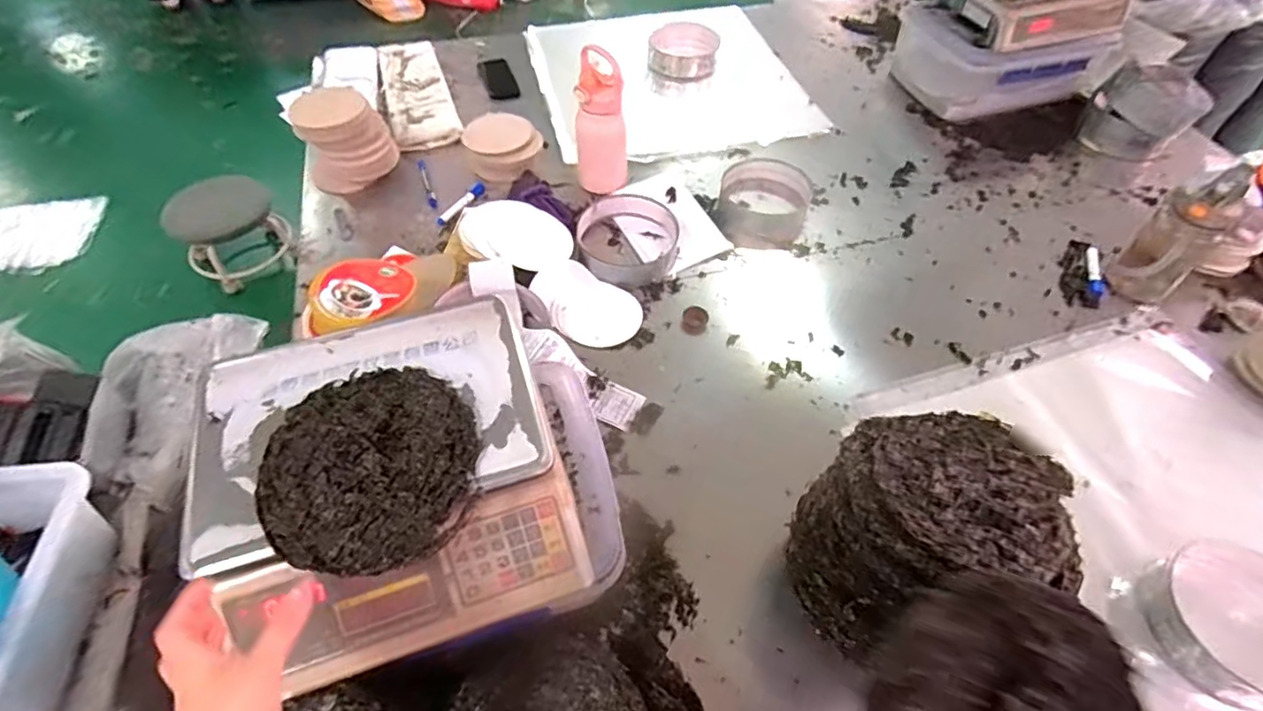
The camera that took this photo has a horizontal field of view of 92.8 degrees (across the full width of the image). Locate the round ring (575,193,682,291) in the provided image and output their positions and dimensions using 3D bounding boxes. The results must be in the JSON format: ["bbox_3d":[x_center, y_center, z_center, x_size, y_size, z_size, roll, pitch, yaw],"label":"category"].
[{"bbox_3d":[-0.006,-0.211,1.101,0.186,0.051,0.197,1,54,-1],"label":"round ring"}]

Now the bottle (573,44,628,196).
[{"bbox_3d":[-0.063,-0.437,1.138,0.091,0.239,0.101,-23,59,-18],"label":"bottle"}]

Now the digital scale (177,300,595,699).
[{"bbox_3d":[-0.235,0.119,0.578,0.323,0.107,0.297,-16,56,-12],"label":"digital scale"}]

